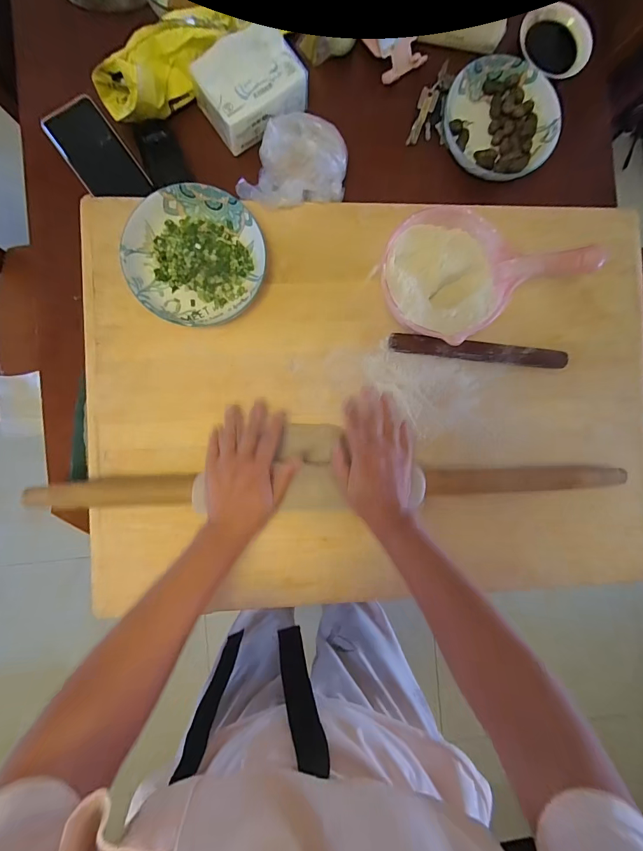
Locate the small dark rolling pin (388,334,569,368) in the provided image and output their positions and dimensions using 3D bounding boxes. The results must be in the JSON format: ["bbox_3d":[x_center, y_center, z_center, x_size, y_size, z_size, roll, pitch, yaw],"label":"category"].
[{"bbox_3d":[0.219,-0.103,0.513,0.249,0.026,0.025,5,89,-6],"label":"small dark rolling pin"}]

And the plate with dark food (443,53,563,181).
[{"bbox_3d":[0.267,-0.464,0.555,0.161,0.031,0.179,-34,93,-5],"label":"plate with dark food"}]

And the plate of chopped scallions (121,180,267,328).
[{"bbox_3d":[-0.163,-0.220,0.476,0.169,0.036,0.165,0,90,-6],"label":"plate of chopped scallions"}]

